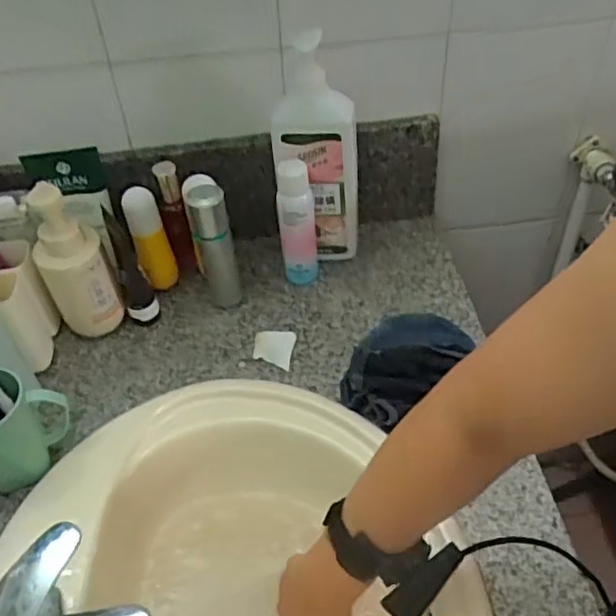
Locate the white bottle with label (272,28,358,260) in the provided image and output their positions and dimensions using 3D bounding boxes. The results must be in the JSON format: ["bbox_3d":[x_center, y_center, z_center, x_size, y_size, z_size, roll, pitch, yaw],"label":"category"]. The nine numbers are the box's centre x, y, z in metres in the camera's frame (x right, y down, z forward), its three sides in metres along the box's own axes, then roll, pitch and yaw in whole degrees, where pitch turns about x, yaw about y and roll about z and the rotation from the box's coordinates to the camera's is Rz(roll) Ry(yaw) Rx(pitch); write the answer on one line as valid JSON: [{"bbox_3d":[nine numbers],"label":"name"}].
[{"bbox_3d":[0.006,-0.179,0.804,0.107,0.276,0.085,-12,46,-9],"label":"white bottle with label"}]

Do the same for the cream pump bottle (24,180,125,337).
[{"bbox_3d":[-0.273,-0.044,0.758,0.075,0.201,0.063,-23,48,-19],"label":"cream pump bottle"}]

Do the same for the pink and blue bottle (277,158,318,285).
[{"bbox_3d":[-0.013,-0.103,0.806,0.044,0.174,0.038,-6,47,-2],"label":"pink and blue bottle"}]

